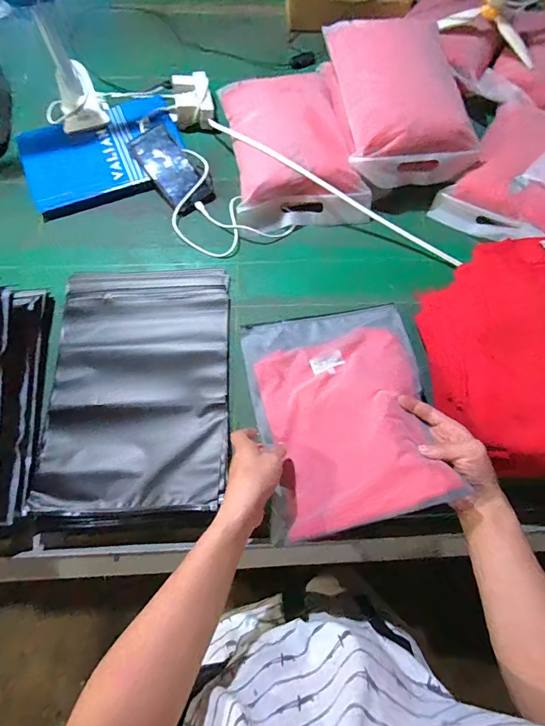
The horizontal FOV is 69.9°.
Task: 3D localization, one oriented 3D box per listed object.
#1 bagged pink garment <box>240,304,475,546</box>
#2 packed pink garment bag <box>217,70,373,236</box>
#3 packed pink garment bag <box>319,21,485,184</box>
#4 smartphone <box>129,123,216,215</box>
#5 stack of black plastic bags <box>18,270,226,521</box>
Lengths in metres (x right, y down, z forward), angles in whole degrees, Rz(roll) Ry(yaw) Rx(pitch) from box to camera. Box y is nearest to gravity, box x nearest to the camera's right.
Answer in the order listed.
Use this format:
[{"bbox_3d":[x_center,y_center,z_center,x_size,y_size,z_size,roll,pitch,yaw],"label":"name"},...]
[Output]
[{"bbox_3d":[0.088,0.053,0.554,0.238,0.055,0.334,-17,51,14],"label":"bagged pink garment"},{"bbox_3d":[0.039,-0.406,0.720,0.238,0.081,0.311,-7,72,-5],"label":"packed pink garment bag"},{"bbox_3d":[0.227,-0.479,0.701,0.225,0.097,0.303,-13,72,-7],"label":"packed pink garment bag"},{"bbox_3d":[-0.183,-0.353,0.717,0.079,0.016,0.166,-37,89,-13],"label":"smartphone"},{"bbox_3d":[-0.201,0.029,0.596,0.267,0.040,0.397,-1,71,-3],"label":"stack of black plastic bags"}]

